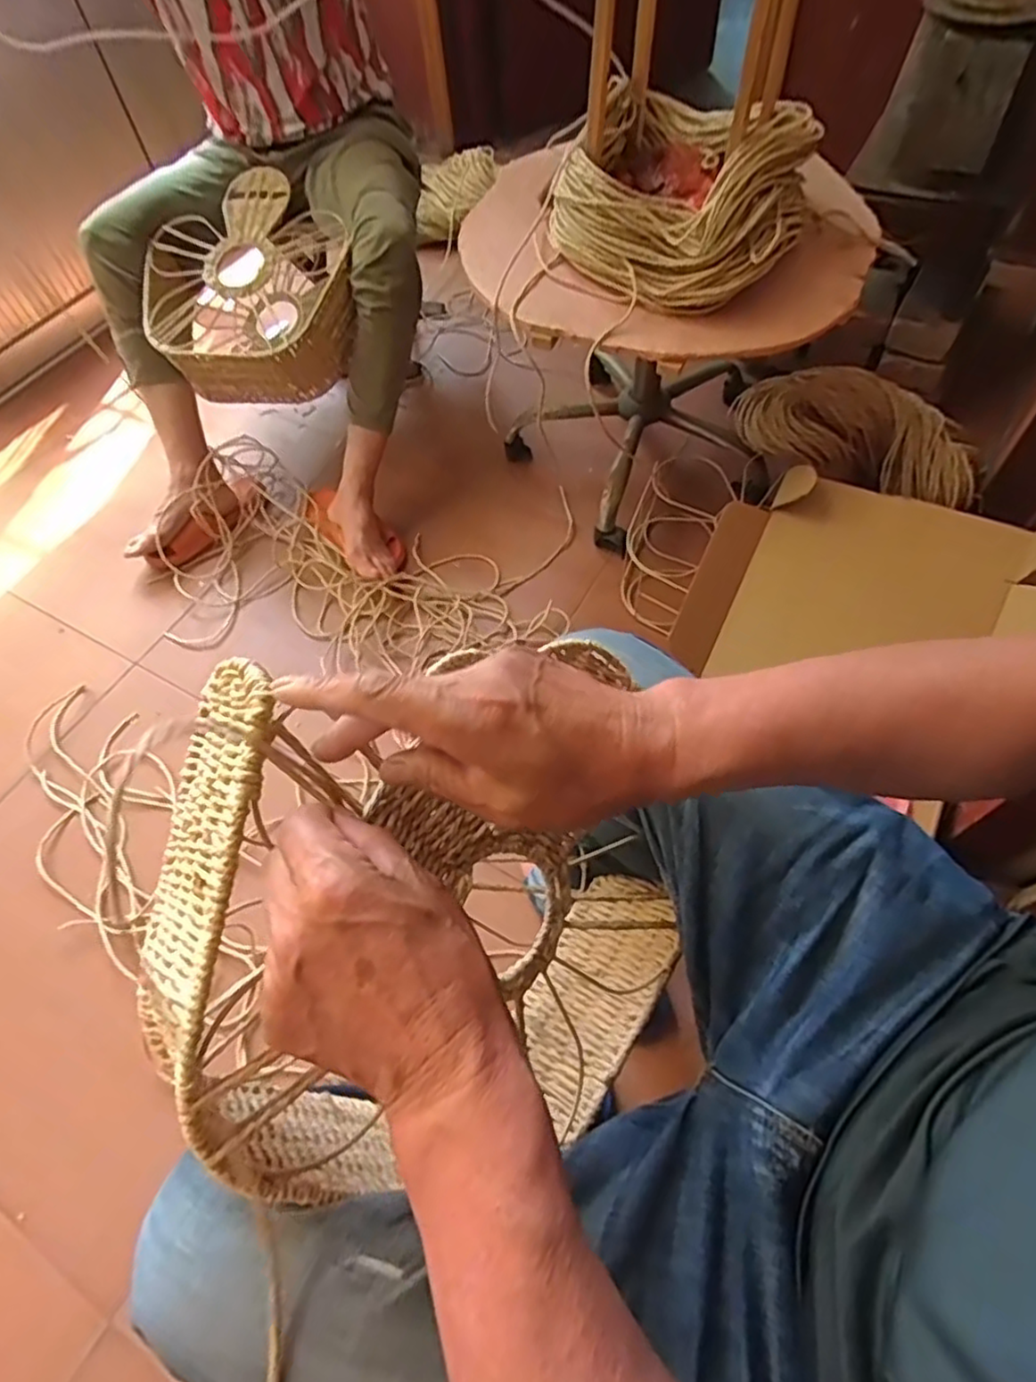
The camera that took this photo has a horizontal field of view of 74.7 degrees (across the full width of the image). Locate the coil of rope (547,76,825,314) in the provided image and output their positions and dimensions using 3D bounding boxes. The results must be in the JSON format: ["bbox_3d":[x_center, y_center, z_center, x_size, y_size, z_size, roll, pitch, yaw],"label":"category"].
[{"bbox_3d":[0.214,-0.645,0.867,0.291,0.147,0.311,-2,60,3],"label":"coil of rope"}]

